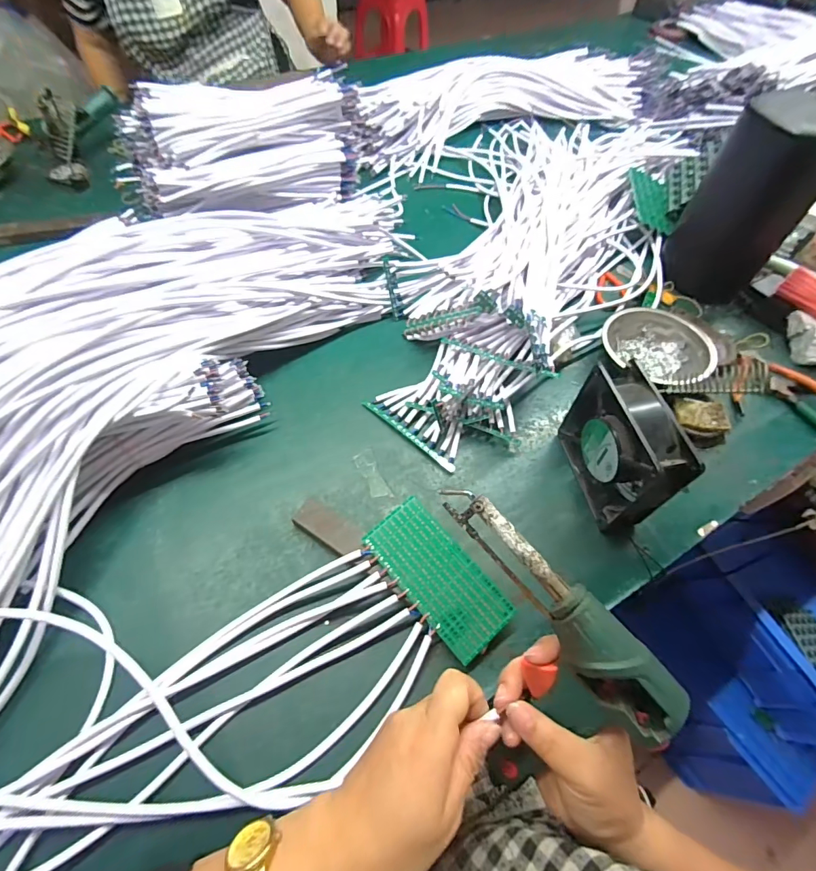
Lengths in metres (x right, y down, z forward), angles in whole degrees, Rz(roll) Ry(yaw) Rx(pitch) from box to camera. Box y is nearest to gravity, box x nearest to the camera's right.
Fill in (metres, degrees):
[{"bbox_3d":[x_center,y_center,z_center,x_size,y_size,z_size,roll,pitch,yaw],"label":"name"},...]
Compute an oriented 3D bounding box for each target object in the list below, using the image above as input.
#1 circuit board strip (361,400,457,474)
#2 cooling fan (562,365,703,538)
[{"bbox_3d":[-0.001,-0.002,0.468,0.133,0.010,0.009,38,64,21],"label":"circuit board strip"},{"bbox_3d":[0.199,0.014,0.399,0.046,0.122,0.125,-6,58,-5],"label":"cooling fan"}]

